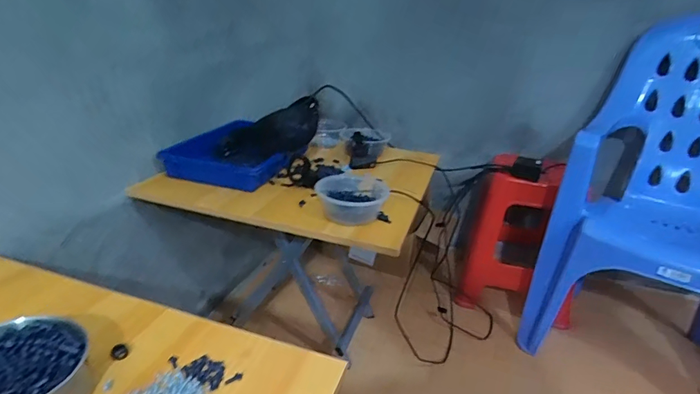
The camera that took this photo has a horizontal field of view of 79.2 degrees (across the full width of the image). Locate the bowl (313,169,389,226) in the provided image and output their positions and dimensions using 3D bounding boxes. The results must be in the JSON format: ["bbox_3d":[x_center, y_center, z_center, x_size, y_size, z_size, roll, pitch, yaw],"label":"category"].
[{"bbox_3d":[0.002,0.006,0.815,0.136,0.076,0.124,4,22,-2],"label":"bowl"}]

